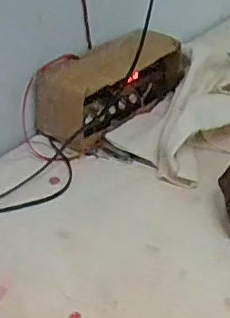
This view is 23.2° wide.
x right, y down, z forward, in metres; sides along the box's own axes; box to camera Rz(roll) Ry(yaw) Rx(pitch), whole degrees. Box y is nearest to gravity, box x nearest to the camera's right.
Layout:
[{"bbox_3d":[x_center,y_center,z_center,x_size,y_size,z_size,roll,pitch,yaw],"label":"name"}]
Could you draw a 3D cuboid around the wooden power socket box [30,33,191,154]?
[{"bbox_3d":[-0.003,-0.086,0.663,0.083,0.083,0.188,27,44,34],"label":"wooden power socket box"}]

